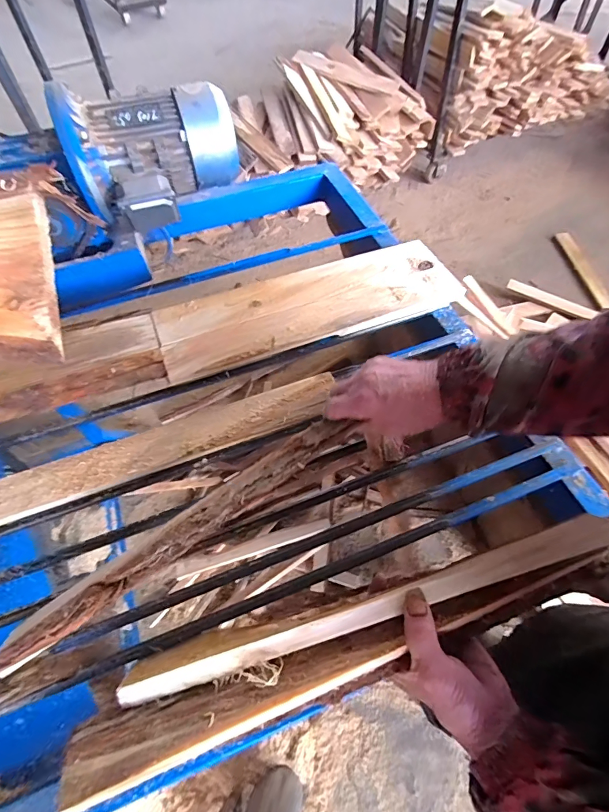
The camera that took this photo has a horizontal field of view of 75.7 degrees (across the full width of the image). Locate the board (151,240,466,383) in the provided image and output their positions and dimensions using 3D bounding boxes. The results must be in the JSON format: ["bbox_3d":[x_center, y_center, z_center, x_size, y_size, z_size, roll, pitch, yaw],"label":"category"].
[{"bbox_3d":[0.007,-0.164,0.621,0.469,0.028,0.147,-19,61,-9],"label":"board"}]

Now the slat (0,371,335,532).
[{"bbox_3d":[-0.191,0.058,0.490,0.485,0.026,0.061,-20,61,-9],"label":"slat"}]

